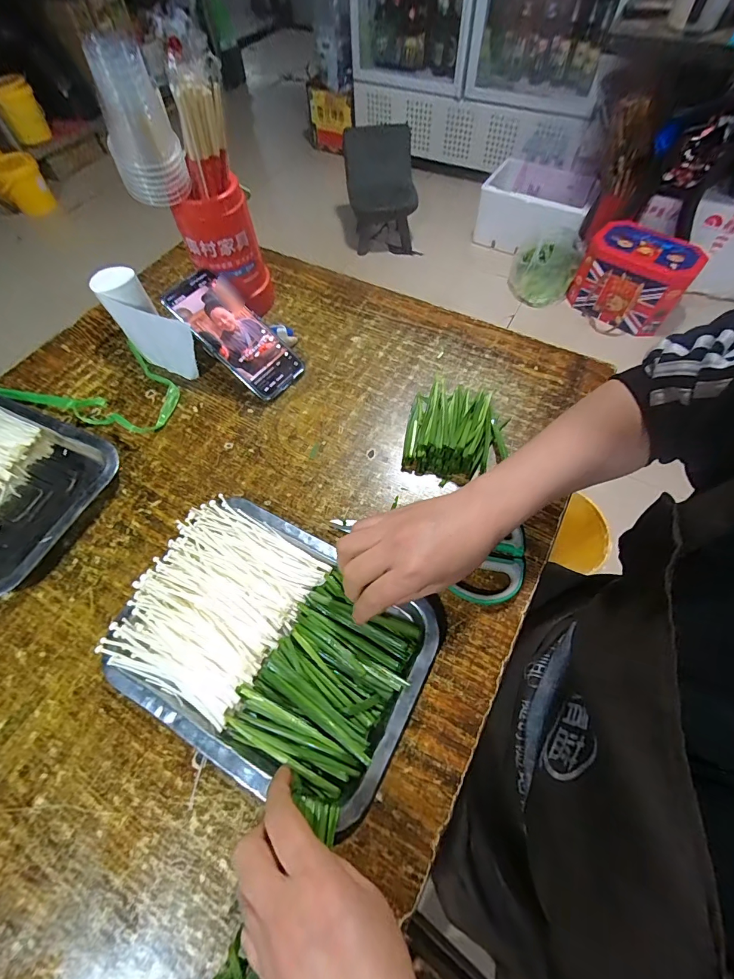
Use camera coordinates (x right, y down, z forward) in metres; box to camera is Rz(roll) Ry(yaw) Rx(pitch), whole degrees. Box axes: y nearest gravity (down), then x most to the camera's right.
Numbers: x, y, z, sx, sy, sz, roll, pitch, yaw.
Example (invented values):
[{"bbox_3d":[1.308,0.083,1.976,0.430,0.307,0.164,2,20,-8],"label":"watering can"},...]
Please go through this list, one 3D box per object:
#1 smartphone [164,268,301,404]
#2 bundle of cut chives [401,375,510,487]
[{"bbox_3d":[-0.160,-0.193,0.490,0.173,0.014,0.082,44,67,-8],"label":"smartphone"},{"bbox_3d":[0.104,-0.075,0.452,0.109,0.034,0.137,9,61,5],"label":"bundle of cut chives"}]

